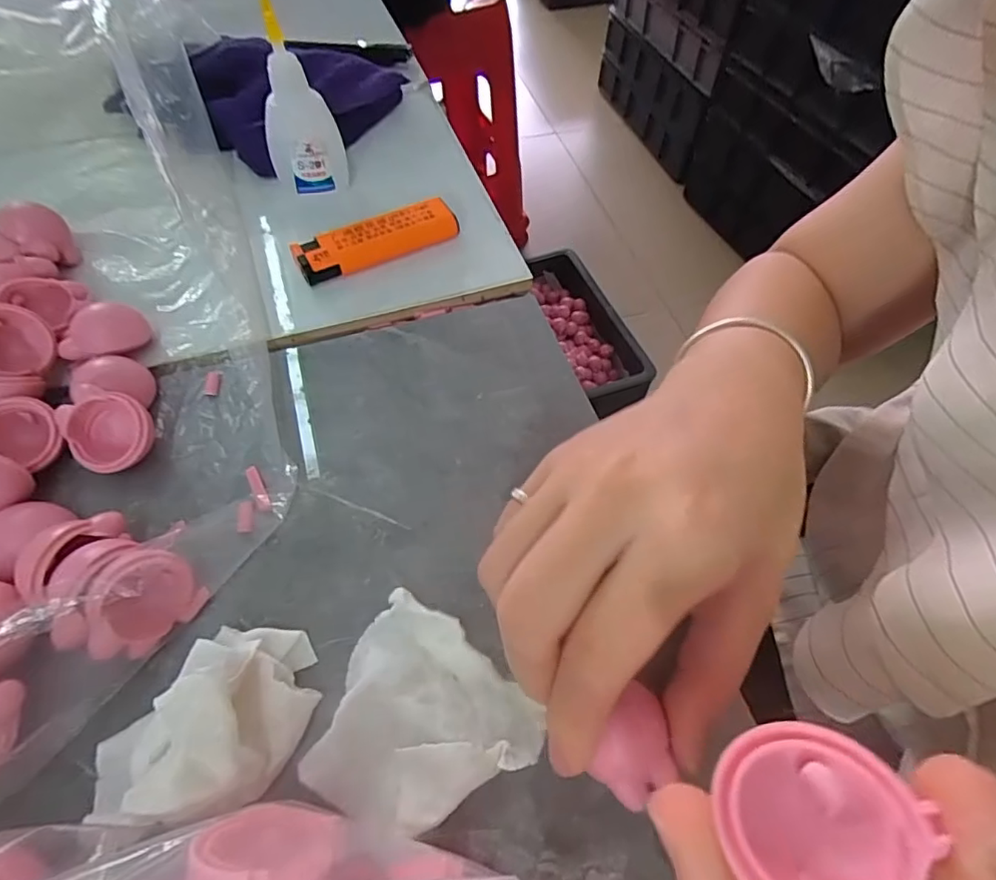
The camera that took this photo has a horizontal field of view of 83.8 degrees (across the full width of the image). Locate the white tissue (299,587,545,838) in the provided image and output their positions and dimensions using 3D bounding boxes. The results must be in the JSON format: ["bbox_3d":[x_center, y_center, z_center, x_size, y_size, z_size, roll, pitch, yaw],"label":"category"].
[{"bbox_3d":[-0.022,0.086,0.168,0.062,0.011,0.058,26,60,11],"label":"white tissue"}]

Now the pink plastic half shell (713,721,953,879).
[{"bbox_3d":[0.051,0.061,0.089,0.028,0.016,0.028,-9,52,12],"label":"pink plastic half shell"}]

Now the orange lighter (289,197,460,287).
[{"bbox_3d":[-0.059,-0.098,0.273,0.080,0.016,0.020,-25,61,-17],"label":"orange lighter"}]

